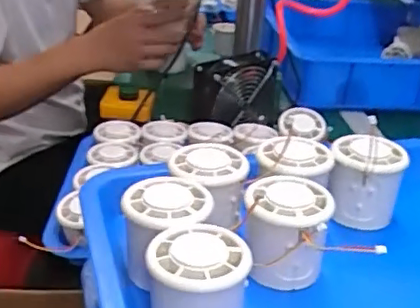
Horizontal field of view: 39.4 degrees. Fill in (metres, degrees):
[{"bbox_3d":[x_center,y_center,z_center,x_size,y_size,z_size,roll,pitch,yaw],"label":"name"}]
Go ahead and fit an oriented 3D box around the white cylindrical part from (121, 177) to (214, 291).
[{"bbox_3d":[-0.027,0.050,0.380,0.058,0.054,0.056,3,28,-2],"label":"white cylindrical part"}]

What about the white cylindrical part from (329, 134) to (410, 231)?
[{"bbox_3d":[0.120,0.020,0.452,0.058,0.062,0.050,9,28,9],"label":"white cylindrical part"}]

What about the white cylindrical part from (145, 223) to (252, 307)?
[{"bbox_3d":[-0.007,0.078,0.333,0.054,0.063,0.054,3,28,-2],"label":"white cylindrical part"}]

